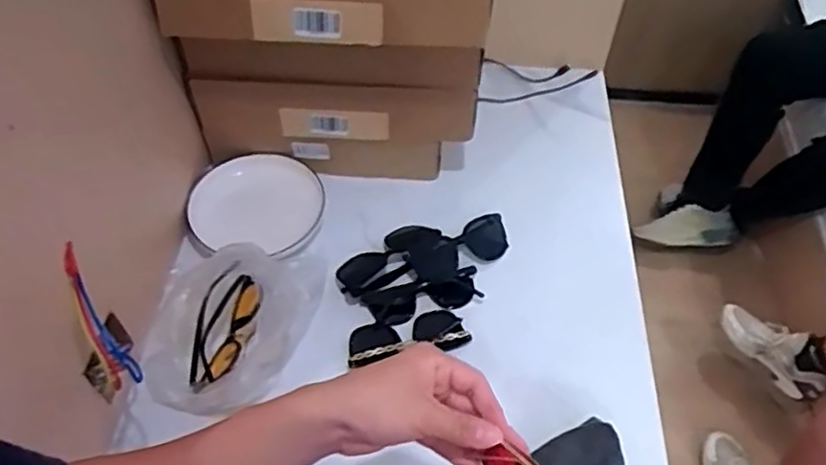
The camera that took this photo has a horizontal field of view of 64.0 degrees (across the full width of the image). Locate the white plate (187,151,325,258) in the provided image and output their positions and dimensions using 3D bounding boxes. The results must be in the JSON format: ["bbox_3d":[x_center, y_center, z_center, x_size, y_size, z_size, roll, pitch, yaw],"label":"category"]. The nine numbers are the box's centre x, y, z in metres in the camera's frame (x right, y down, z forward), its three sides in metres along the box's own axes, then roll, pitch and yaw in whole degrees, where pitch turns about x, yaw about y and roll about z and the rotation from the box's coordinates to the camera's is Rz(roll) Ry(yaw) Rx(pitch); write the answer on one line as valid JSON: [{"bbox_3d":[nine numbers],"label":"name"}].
[{"bbox_3d":[-0.209,-0.039,0.892,0.171,0.033,0.159,7,53,5],"label":"white plate"}]

